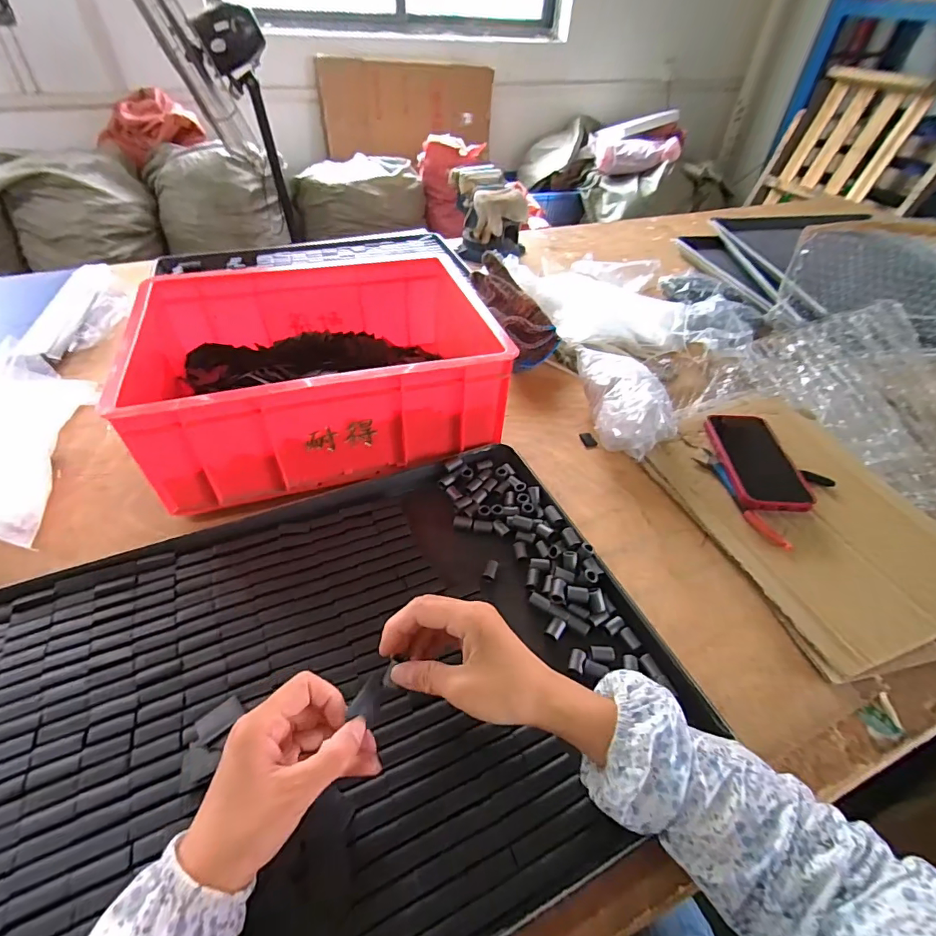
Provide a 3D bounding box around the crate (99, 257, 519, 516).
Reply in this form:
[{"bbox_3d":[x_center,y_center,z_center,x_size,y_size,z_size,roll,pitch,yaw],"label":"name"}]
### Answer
[{"bbox_3d":[-0.178,-0.131,0.613,0.403,0.143,0.297,-13,47,-16],"label":"crate"}]

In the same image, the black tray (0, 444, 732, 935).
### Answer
[{"bbox_3d":[-0.137,0.181,0.396,0.595,0.036,0.403,-16,48,-19],"label":"black tray"}]

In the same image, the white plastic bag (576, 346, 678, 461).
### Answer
[{"bbox_3d":[0.207,-0.100,0.647,0.090,0.076,0.172,-2,45,-6],"label":"white plastic bag"}]

